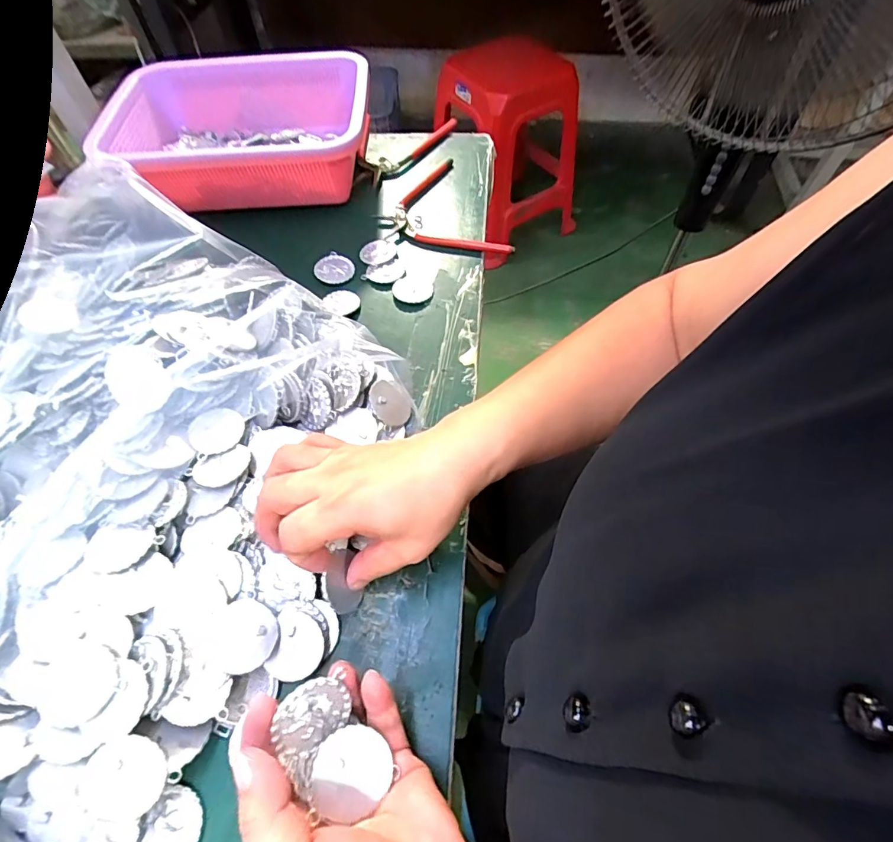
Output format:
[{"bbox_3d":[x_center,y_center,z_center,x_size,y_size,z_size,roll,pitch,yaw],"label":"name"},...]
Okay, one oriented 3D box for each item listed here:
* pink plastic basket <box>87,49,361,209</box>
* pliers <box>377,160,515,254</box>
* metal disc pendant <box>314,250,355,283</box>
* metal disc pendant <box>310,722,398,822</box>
[{"bbox_3d":[-0.214,-0.308,0.513,0.256,0.084,0.191,-7,58,-2],"label":"pink plastic basket"},{"bbox_3d":[-0.014,-0.217,0.498,0.109,0.013,0.163,-21,59,-11],"label":"pliers"},{"bbox_3d":[-0.110,-0.150,0.465,0.038,0.006,0.036,-1,58,2],"label":"metal disc pendant"},{"bbox_3d":[-0.046,0.166,0.223,0.034,0.006,0.035,11,61,-20],"label":"metal disc pendant"}]

